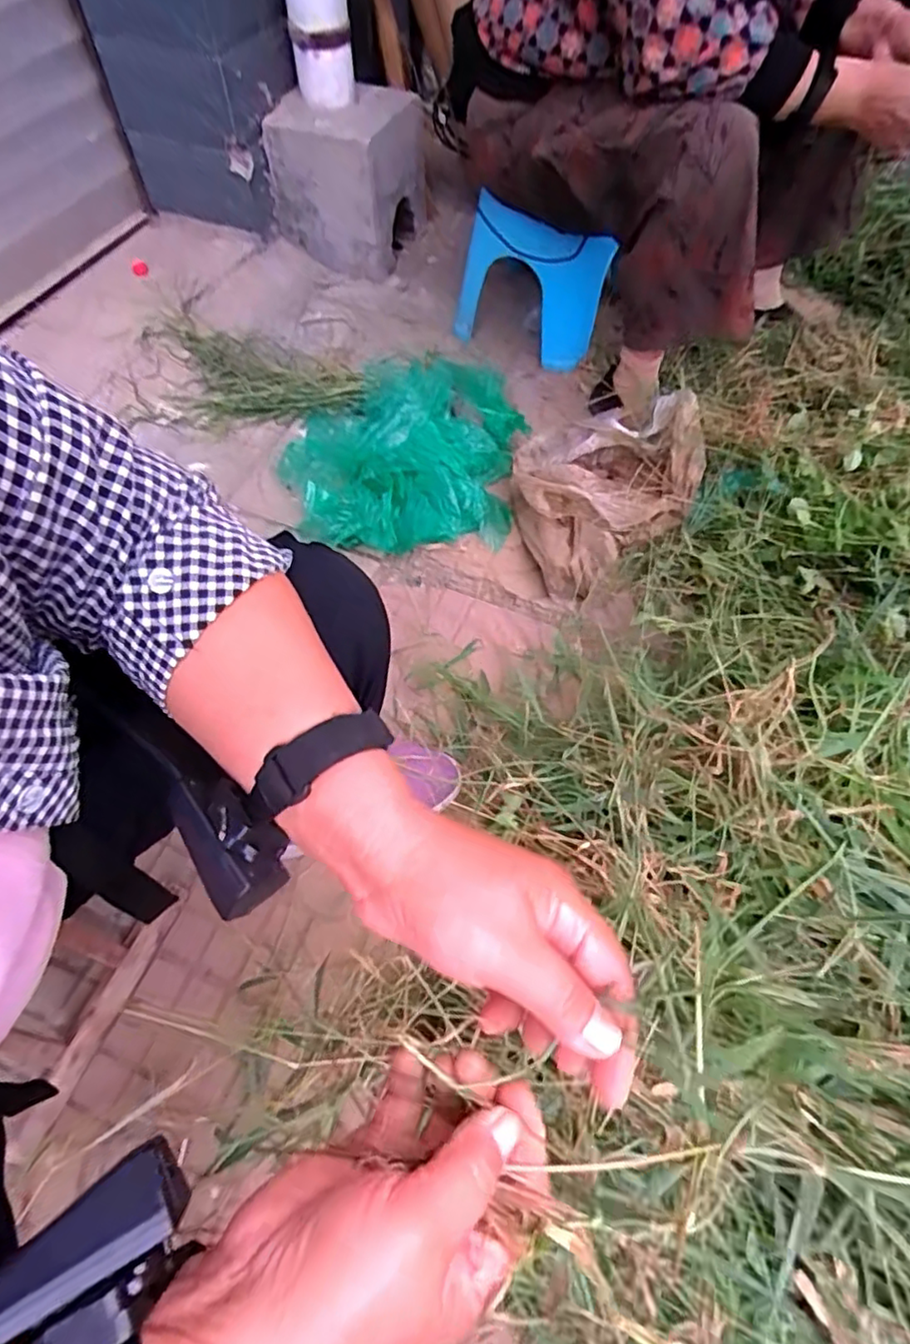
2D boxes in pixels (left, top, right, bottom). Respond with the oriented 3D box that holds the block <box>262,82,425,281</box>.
[{"bbox_3d":[-0.220,-1.012,1.301,0.214,0.269,0.233,24,64,14],"label":"block"}]

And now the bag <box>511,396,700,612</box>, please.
[{"bbox_3d":[0.230,-0.289,0.973,0.267,0.137,0.338,2,60,2],"label":"bag"}]

